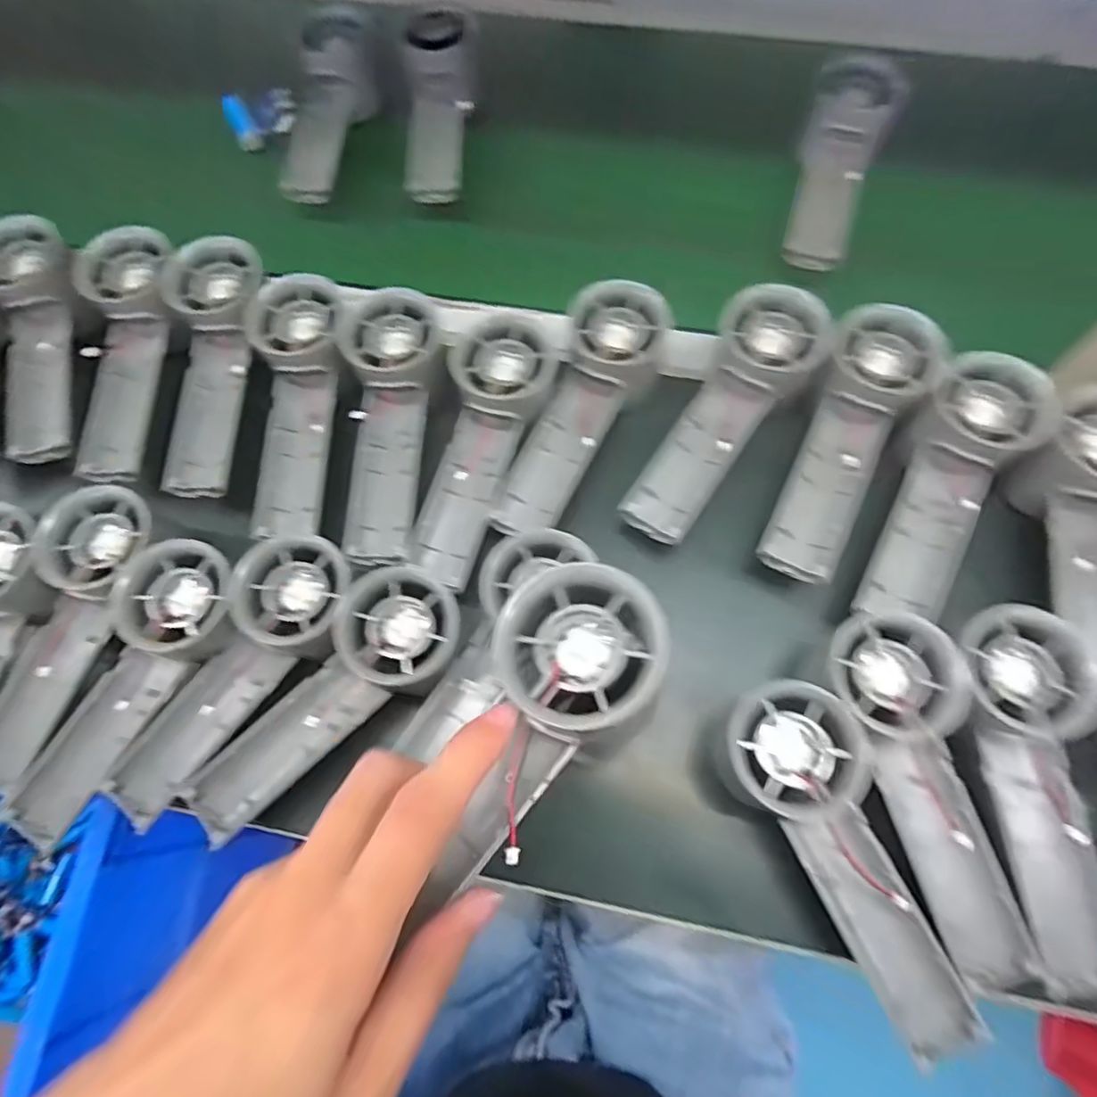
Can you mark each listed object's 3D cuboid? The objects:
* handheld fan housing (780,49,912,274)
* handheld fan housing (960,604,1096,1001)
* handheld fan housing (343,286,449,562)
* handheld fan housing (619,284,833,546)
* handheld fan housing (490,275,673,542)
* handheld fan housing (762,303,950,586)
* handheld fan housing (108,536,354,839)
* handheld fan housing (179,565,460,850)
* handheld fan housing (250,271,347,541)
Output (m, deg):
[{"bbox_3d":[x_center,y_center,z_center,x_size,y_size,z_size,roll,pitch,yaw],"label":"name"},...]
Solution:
[{"bbox_3d":[0.201,-0.266,0.426,0.056,0.033,0.160,17,72,8],"label":"handheld fan housing"},{"bbox_3d":[0.220,0.107,0.282,0.059,0.034,0.158,-4,83,1],"label":"handheld fan housing"},{"bbox_3d":[-0.086,-0.073,0.352,0.055,0.026,0.156,-4,70,1],"label":"handheld fan housing"},{"bbox_3d":[0.099,-0.075,0.351,0.055,0.027,0.158,32,87,13],"label":"handheld fan housing"},{"bbox_3d":[0.018,-0.078,0.347,0.051,0.035,0.152,24,73,10],"label":"handheld fan housing"},{"bbox_3d":[0.163,-0.057,0.332,0.053,0.035,0.151,21,73,10],"label":"handheld fan housing"},{"bbox_3d":[-0.152,0.065,0.306,0.056,0.029,0.154,28,74,12],"label":"handheld fan housing"},{"bbox_3d":[-0.110,0.076,0.302,0.157,0.027,0.054,-43,74,-12],"label":"handheld fan housing"},{"bbox_3d":[-0.150,-0.084,0.374,0.056,0.033,0.159,0,83,3],"label":"handheld fan housing"}]

